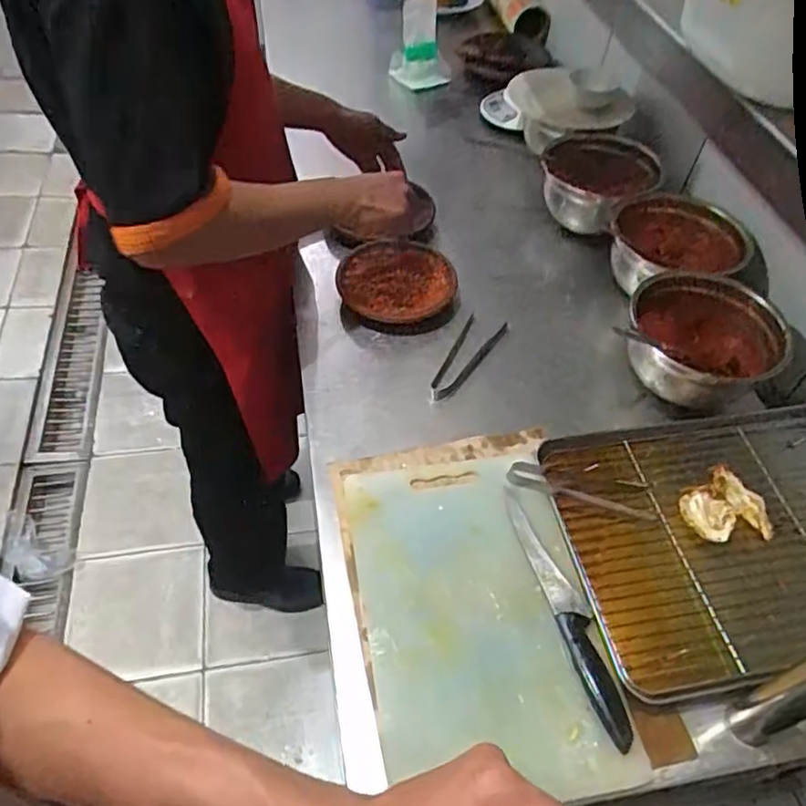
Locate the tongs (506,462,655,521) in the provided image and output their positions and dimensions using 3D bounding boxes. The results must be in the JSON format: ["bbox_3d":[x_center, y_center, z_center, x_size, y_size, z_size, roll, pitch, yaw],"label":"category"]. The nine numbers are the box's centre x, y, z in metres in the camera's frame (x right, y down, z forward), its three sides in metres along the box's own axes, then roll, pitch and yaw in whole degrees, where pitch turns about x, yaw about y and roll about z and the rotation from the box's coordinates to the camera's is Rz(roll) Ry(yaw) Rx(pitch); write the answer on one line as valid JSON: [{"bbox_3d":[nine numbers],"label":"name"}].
[{"bbox_3d":[0.202,0.091,0.750,0.166,0.031,0.043,11,50,3],"label":"tongs"}]

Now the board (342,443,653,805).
[{"bbox_3d":[0.073,0.204,0.670,0.222,0.025,0.357,-5,51,-11],"label":"board"}]

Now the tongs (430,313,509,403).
[{"bbox_3d":[0.086,-0.061,0.887,0.052,0.011,0.170,23,52,13],"label":"tongs"}]

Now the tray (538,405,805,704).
[{"bbox_3d":[0.373,0.140,0.738,0.389,0.025,0.292,-8,52,-12],"label":"tray"}]

